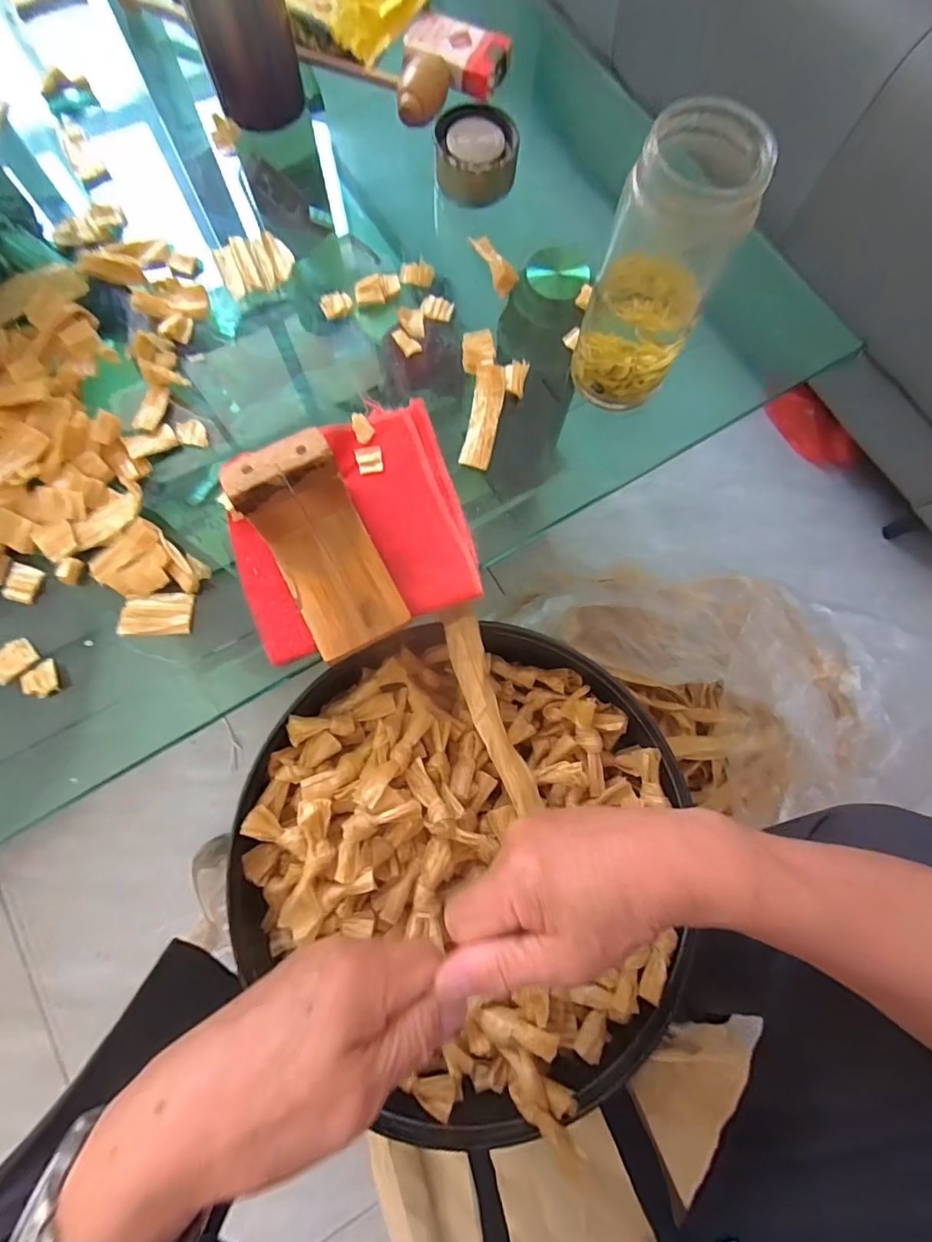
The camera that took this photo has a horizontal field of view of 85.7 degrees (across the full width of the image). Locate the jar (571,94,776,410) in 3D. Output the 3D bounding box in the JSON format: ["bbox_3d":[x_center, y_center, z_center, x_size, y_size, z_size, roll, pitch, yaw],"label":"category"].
[{"bbox_3d":[0.120,-0.210,0.307,0.065,0.145,0.081,32,78,6],"label":"jar"}]

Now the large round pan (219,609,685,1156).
[{"bbox_3d":[0.006,0.157,0.367,0.315,0.076,0.297,0,77,-2],"label":"large round pan"}]

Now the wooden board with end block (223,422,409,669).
[{"bbox_3d":[-0.086,-0.038,0.292,0.067,0.071,0.105,-26,79,-8],"label":"wooden board with end block"}]

